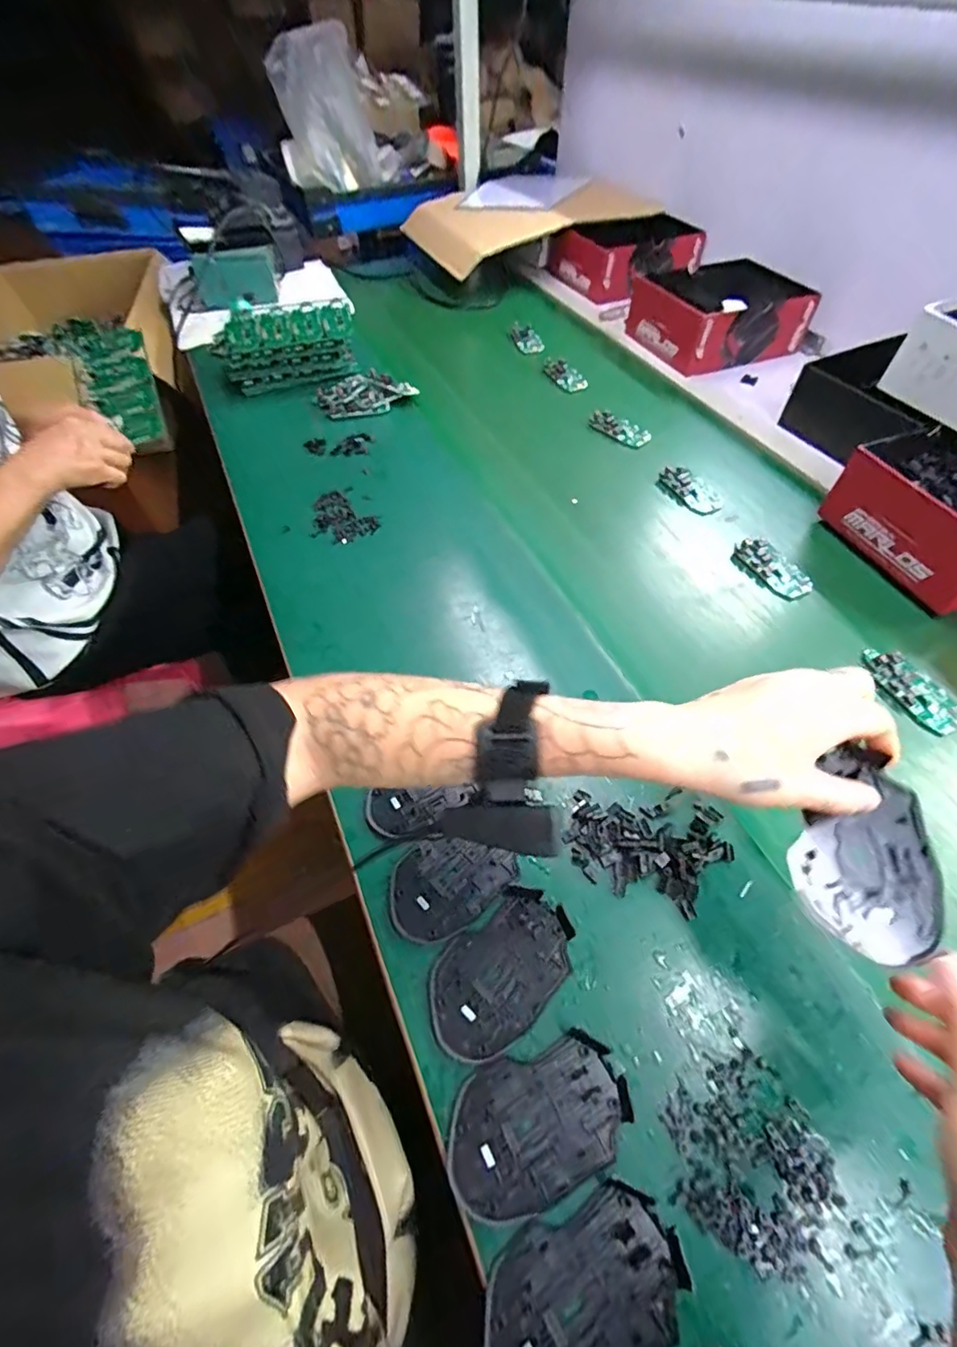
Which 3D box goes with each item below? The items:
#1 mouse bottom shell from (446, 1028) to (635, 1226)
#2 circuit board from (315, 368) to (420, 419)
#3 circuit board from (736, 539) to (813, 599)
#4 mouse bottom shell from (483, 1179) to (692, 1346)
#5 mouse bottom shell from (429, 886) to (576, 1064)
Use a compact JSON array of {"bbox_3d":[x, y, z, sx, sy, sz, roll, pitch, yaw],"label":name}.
[{"bbox_3d":[0.037,0.277,0.326,0.113,0.010,0.071,-16,55,-11],"label":"mouse bottom shell"},{"bbox_3d":[-0.180,-0.446,0.843,0.146,0.029,0.101,-15,55,-10],"label":"circuit board"},{"bbox_3d":[0.339,-0.122,0.611,0.043,0.015,0.090,-29,59,-19],"label":"circuit board"},{"bbox_3d":[0.056,0.339,0.286,0.113,0.011,0.070,-19,56,-13],"label":"mouse bottom shell"},{"bbox_3d":[0.016,0.211,0.378,0.113,0.008,0.071,-36,61,-22],"label":"mouse bottom shell"}]

